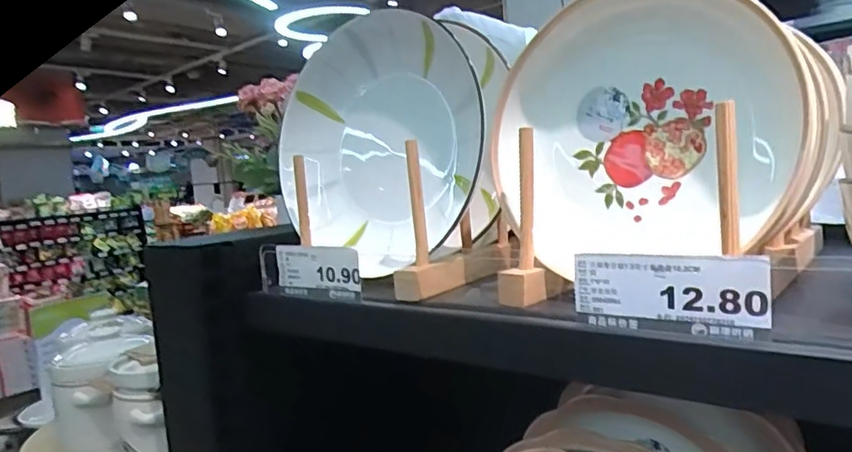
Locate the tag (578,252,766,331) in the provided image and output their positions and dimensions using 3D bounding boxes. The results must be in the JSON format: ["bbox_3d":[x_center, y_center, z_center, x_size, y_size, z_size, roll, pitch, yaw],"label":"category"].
[{"bbox_3d":[0.119,0.030,0.277,0.088,0.032,0.004,0,4,36],"label":"tag"}]

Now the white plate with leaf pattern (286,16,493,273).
[{"bbox_3d":[-0.040,-0.069,0.455,0.178,0.189,0.046,15,5,27],"label":"white plate with leaf pattern"}]

